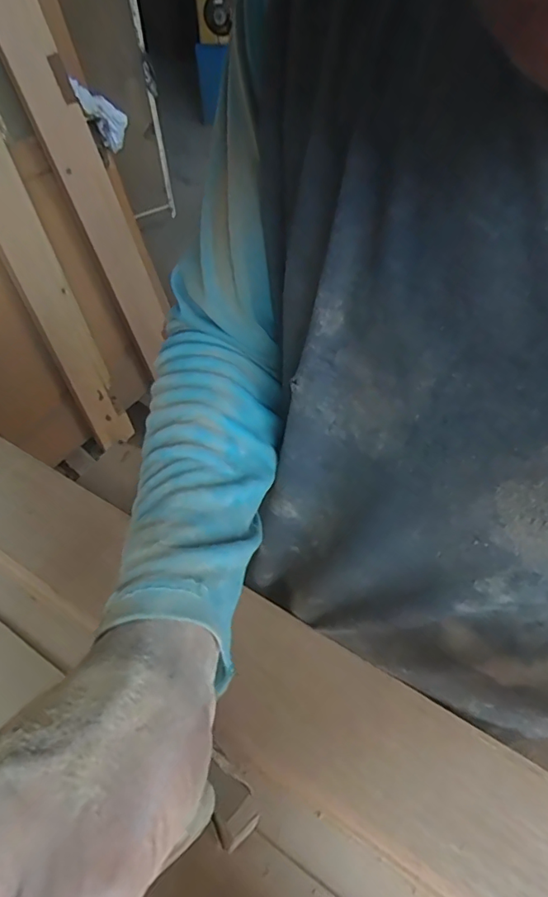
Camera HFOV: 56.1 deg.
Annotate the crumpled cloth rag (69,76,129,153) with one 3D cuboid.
[{"bbox_3d":[-0.501,-0.956,1.486,0.046,0.231,0.110,15,92,15],"label":"crumpled cloth rag"}]

